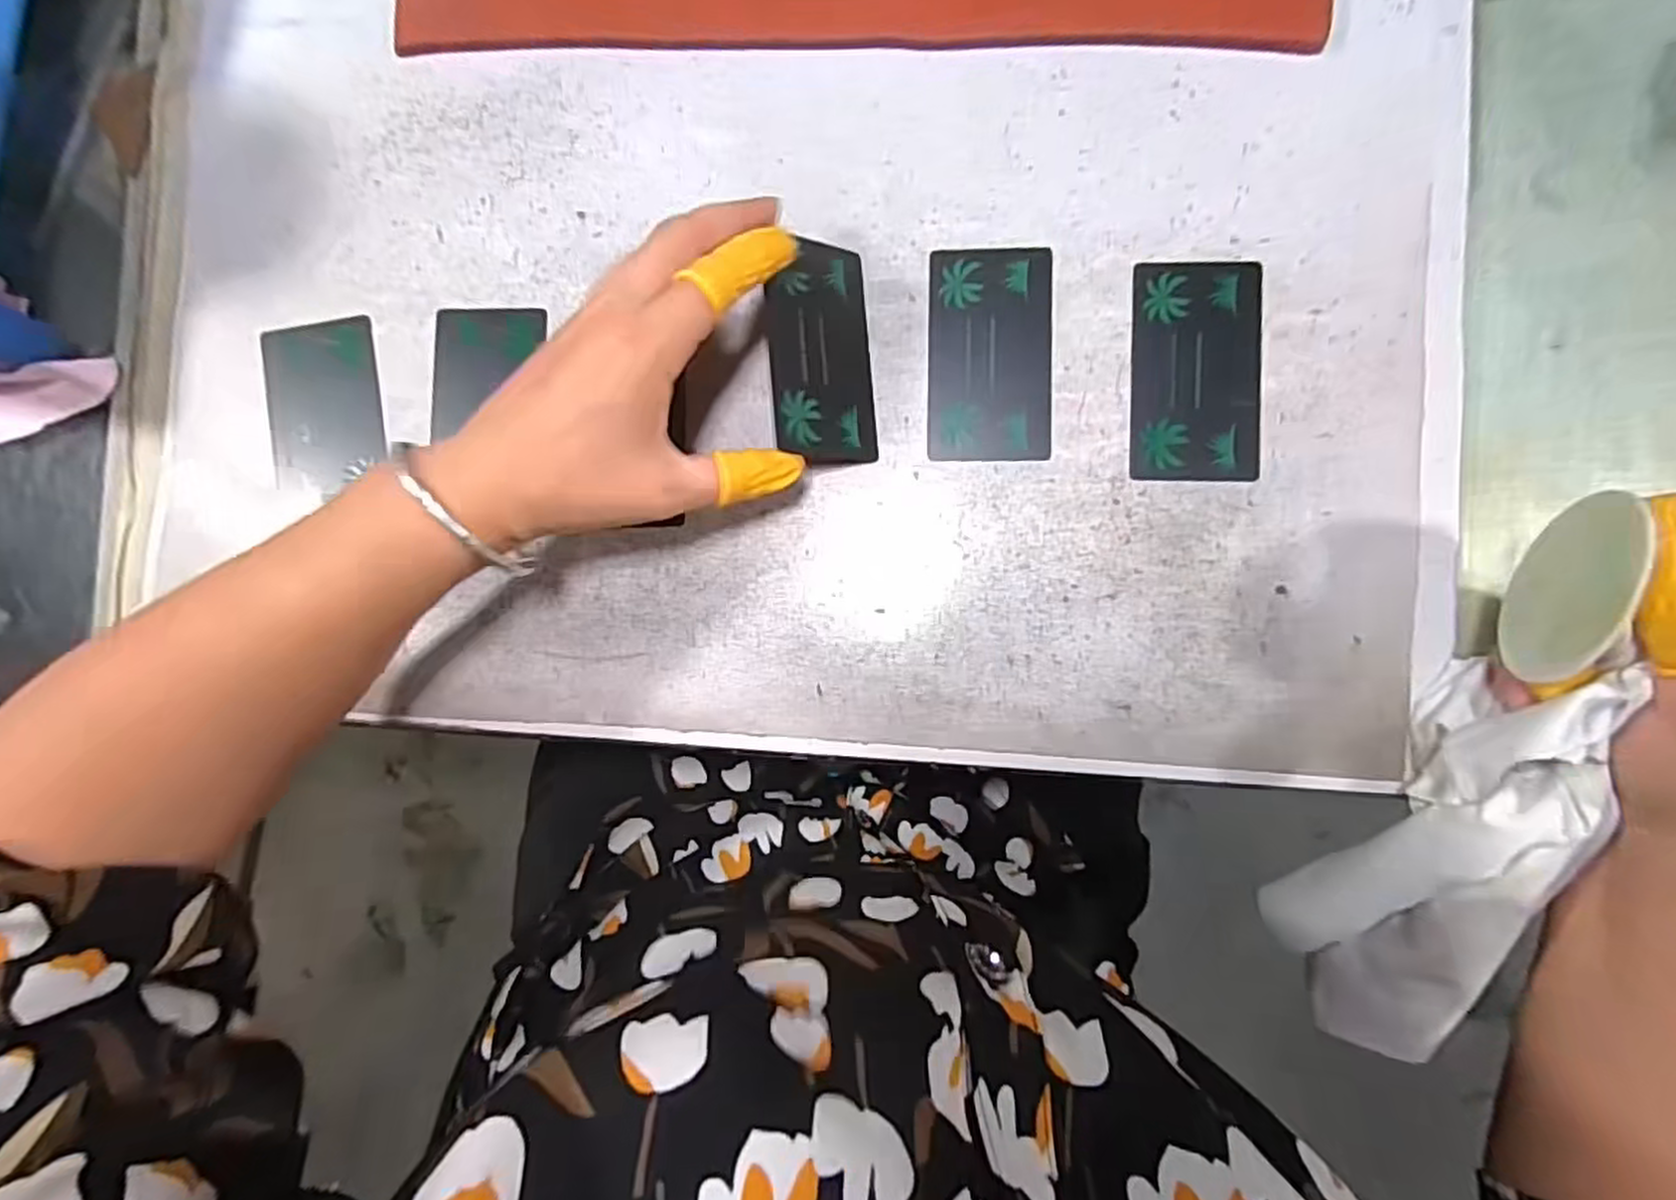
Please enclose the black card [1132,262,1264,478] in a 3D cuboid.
[{"bbox_3d":[0.141,-0.090,0.298,0.049,0.004,0.086,2,87,4],"label":"black card"}]

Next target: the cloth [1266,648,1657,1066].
[{"bbox_3d":[0.220,0.099,0.286,0.042,0.066,0.183,9,122,5],"label":"cloth"}]

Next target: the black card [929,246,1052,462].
[{"bbox_3d":[0.062,-0.099,0.306,0.048,0.004,0.086,1,87,4],"label":"black card"}]

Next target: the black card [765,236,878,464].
[{"bbox_3d":[-0.006,-0.098,0.296,0.048,0.004,0.086,-3,87,-37],"label":"black card"}]

